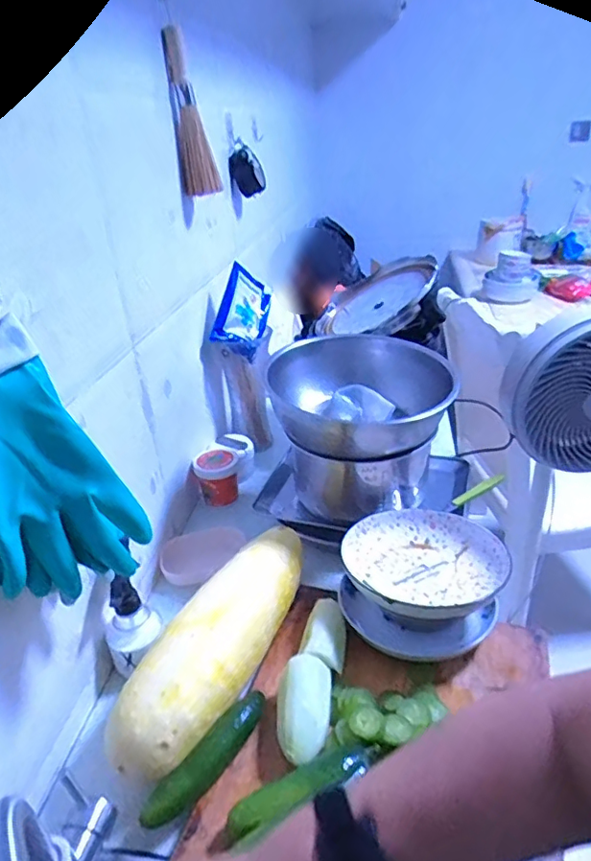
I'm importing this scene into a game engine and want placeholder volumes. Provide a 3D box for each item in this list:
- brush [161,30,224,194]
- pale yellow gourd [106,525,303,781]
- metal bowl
[{"bbox_3d":[-0.160,-0.489,0.857,0.057,0.219,0.024,-7,29,-5],"label":"brush"},{"bbox_3d":[-0.074,0.230,0.643,0.088,0.082,0.347,12,33,28],"label":"pale yellow gourd"},{"bbox_3d":[0.097,-0.053,0.823,0.248,0.099,0.235,-3,29,2],"label":"metal bowl"}]

